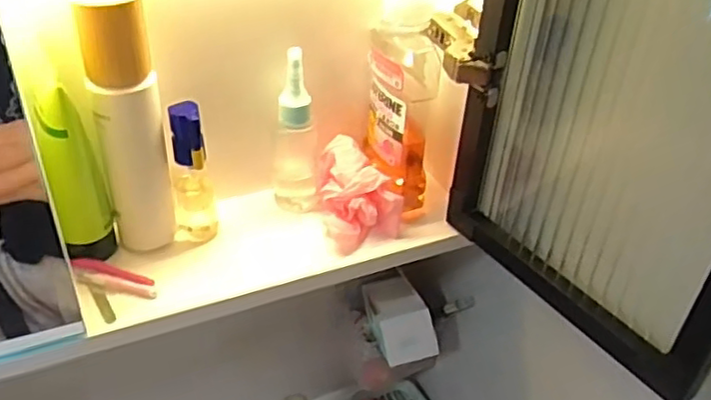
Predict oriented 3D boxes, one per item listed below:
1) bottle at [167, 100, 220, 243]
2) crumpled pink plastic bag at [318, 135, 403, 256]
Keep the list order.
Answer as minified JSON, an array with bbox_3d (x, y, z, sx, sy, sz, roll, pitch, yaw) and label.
[{"bbox_3d":[-0.110,-0.016,0.444,0.026,0.103,0.025,-7,38,-13],"label":"bottle"},{"bbox_3d":[-0.002,-0.006,0.480,0.049,0.051,0.066,-14,40,-23],"label":"crumpled pink plastic bag"}]

